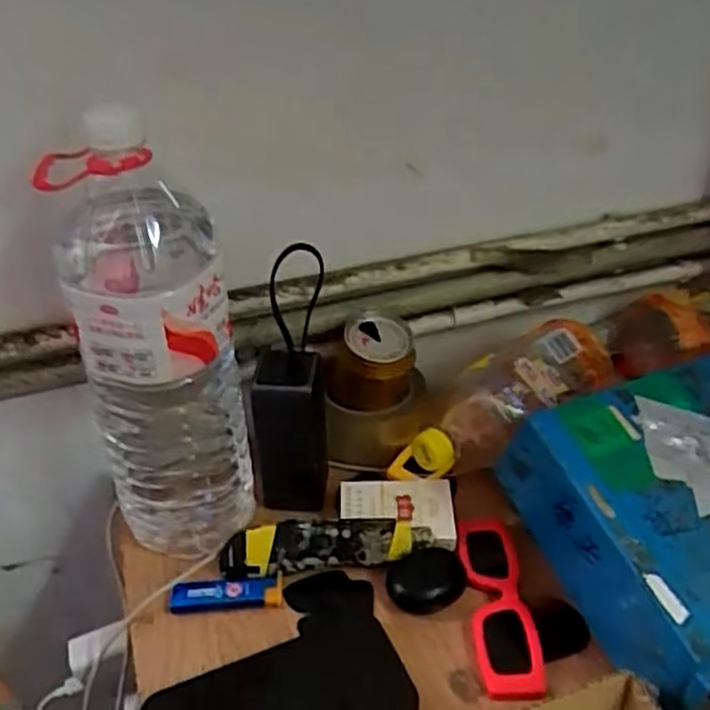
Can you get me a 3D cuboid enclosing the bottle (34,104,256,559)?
[{"bbox_3d":[-0.133,0.009,0.529,0.102,0.313,0.086,-9,35,-12],"label":"bottle"}]

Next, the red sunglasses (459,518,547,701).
[{"bbox_3d":[0.104,0.178,0.553,0.043,0.024,0.153,-1,34,0],"label":"red sunglasses"}]

